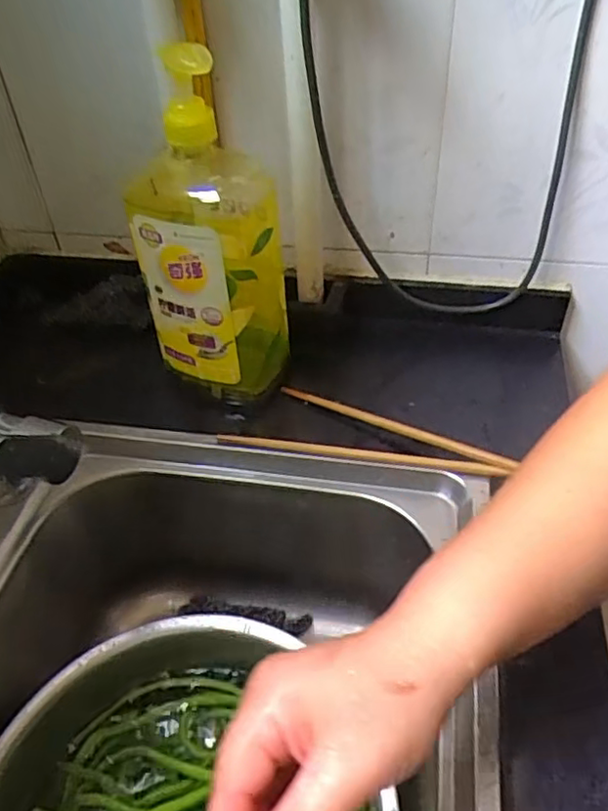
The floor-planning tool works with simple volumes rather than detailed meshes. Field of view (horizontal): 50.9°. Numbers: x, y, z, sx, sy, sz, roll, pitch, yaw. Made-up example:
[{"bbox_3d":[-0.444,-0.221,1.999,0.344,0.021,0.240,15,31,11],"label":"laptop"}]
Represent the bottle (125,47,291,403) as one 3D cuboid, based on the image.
[{"bbox_3d":[-0.071,-0.131,0.511,0.103,0.262,0.085,18,47,22],"label":"bottle"}]

